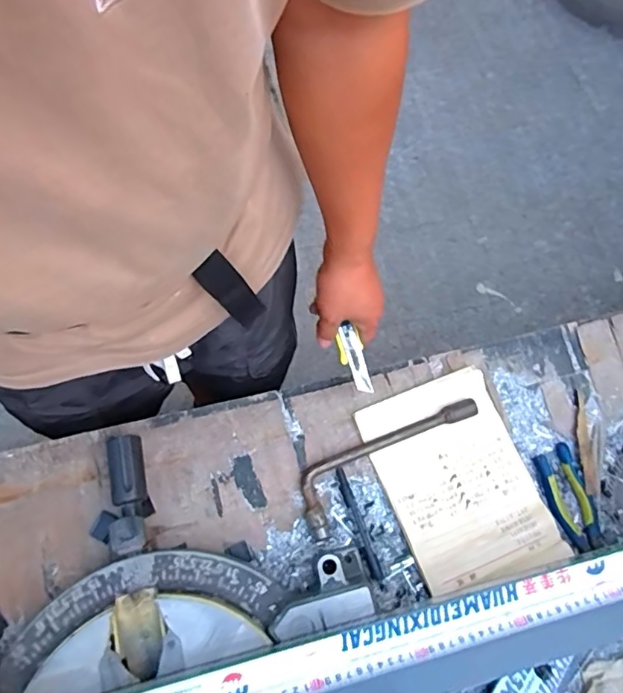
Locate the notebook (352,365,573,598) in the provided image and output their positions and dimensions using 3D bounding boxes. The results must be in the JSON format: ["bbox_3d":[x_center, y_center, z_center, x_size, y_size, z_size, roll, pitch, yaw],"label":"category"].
[{"bbox_3d":[0.181,0.164,0.657,0.177,0.015,0.243,-21,72,-9],"label":"notebook"}]

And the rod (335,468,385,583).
[{"bbox_3d":[0.056,0.214,0.639,0.016,0.009,0.135,-18,71,-8],"label":"rod"}]

